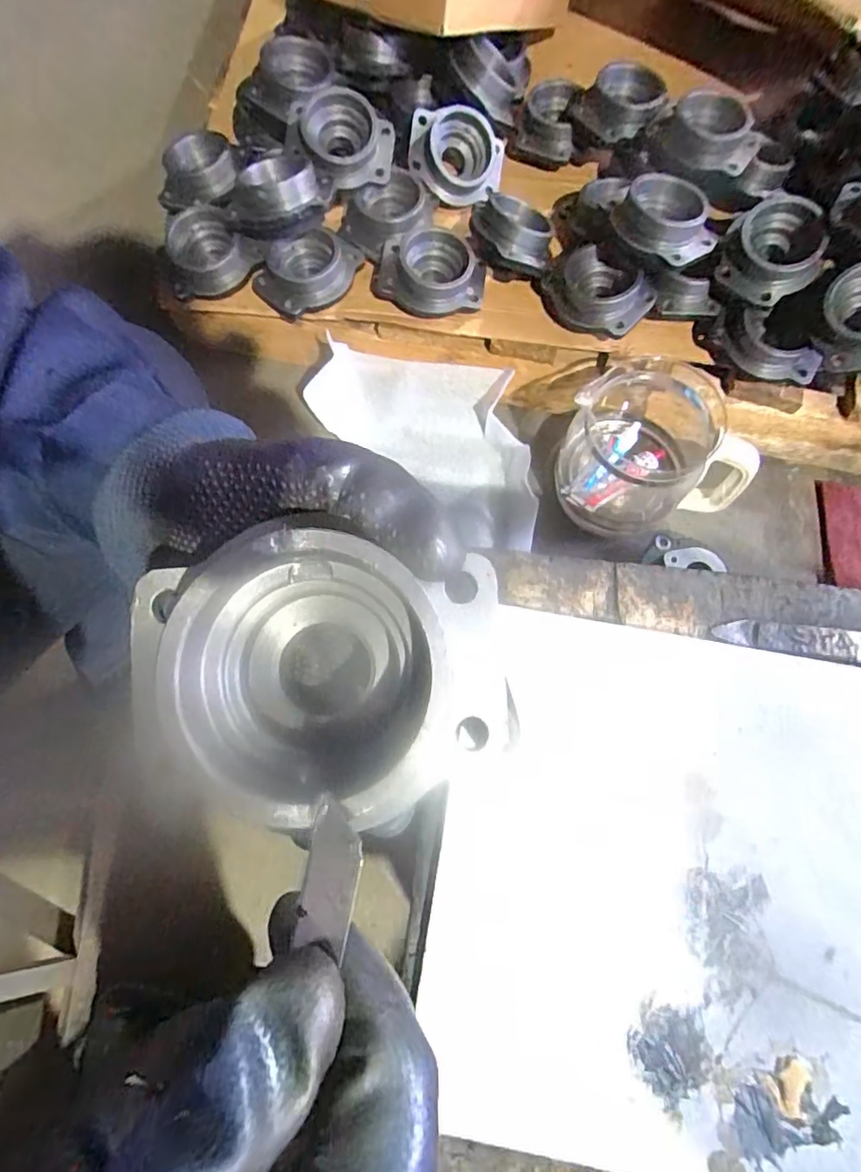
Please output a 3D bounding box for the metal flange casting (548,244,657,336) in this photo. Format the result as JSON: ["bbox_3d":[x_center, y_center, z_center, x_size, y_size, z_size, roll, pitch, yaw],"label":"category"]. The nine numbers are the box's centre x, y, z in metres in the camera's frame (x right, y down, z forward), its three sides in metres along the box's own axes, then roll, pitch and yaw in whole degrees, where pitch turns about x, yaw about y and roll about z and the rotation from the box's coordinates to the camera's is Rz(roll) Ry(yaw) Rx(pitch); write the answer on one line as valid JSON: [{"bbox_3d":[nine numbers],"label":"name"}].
[{"bbox_3d":[0.184,-0.327,0.639,0.118,0.061,0.074,39,76,11],"label":"metal flange casting"}]

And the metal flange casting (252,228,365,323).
[{"bbox_3d":[-0.144,-0.361,0.656,0.129,0.044,0.089,-7,73,-2],"label":"metal flange casting"}]

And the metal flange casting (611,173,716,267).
[{"bbox_3d":[0.242,-0.375,0.577,0.099,0.037,0.096,3,72,1],"label":"metal flange casting"}]

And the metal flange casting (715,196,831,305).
[{"bbox_3d":[0.351,-0.346,0.576,0.090,0.052,0.085,21,74,6],"label":"metal flange casting"}]

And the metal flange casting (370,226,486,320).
[{"bbox_3d":[-0.002,-0.364,0.657,0.135,0.046,0.088,18,73,5],"label":"metal flange casting"}]

